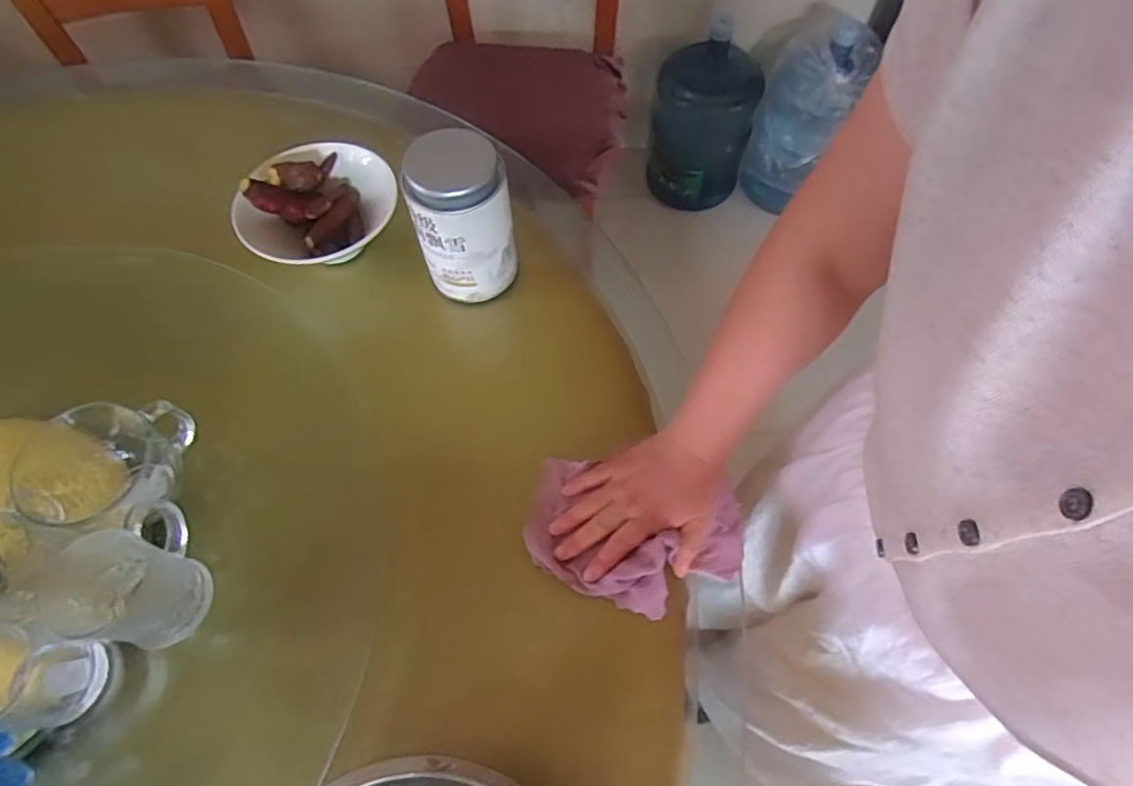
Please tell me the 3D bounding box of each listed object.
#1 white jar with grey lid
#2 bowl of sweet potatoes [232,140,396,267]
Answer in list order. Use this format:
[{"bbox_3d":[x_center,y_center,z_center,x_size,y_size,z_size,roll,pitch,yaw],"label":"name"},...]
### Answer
[{"bbox_3d":[-0.112,-0.184,0.636,0.102,0.157,0.090,-13,63,-6],"label":"white jar with grey lid"},{"bbox_3d":[-0.283,-0.210,0.691,0.168,0.072,0.177,0,62,1],"label":"bowl of sweet potatoes"}]

